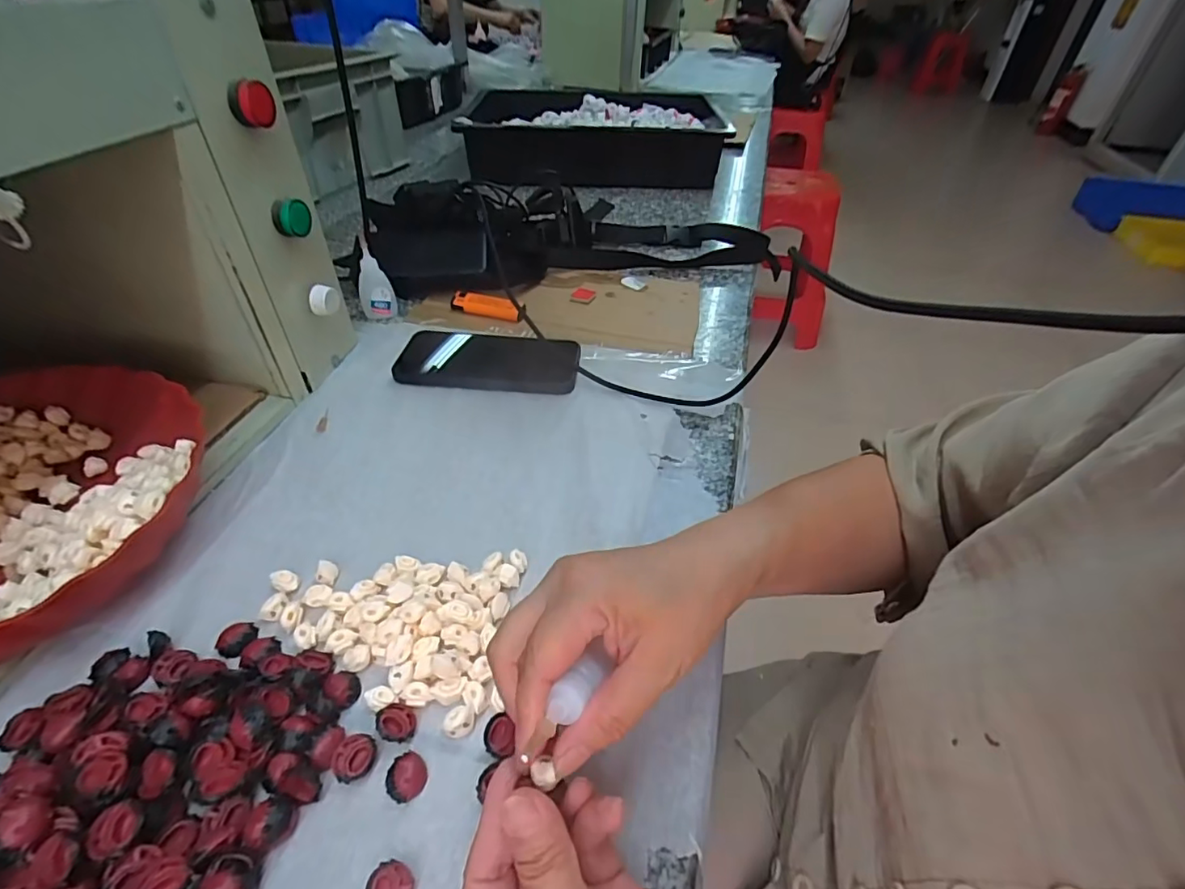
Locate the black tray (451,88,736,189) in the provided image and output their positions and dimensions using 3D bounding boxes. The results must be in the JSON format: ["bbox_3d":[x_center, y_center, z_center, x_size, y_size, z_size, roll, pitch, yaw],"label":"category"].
[{"bbox_3d":[-0.001,-0.572,0.996,0.433,0.095,0.314,2,42,0],"label":"black tray"}]

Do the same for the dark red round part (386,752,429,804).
[{"bbox_3d":[-0.089,0.157,0.259,0.019,0.009,0.019,1,42,-1],"label":"dark red round part"}]

